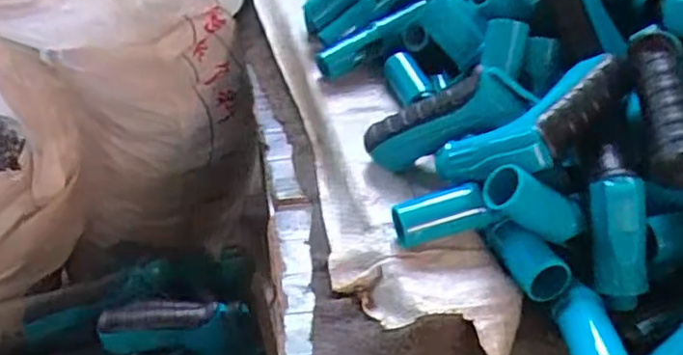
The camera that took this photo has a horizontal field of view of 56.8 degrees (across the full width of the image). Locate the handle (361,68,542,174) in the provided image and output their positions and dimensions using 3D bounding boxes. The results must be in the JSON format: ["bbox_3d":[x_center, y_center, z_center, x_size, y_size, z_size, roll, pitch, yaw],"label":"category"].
[{"bbox_3d":[0.076,-0.044,0.466,0.120,0.044,0.026,-23,38,14],"label":"handle"}]

